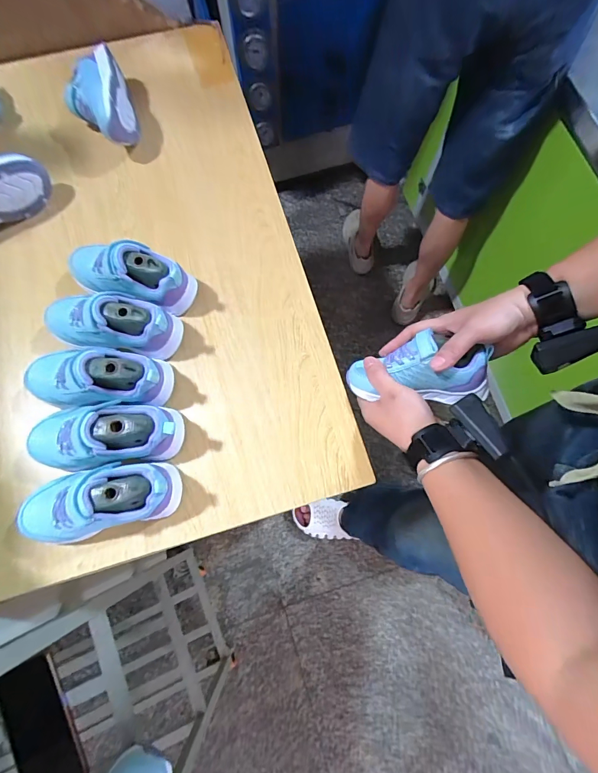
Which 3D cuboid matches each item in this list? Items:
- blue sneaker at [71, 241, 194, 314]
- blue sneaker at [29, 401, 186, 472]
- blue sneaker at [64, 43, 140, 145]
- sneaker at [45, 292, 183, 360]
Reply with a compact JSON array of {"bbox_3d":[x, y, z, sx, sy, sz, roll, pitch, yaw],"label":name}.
[{"bbox_3d":[-0.214,-0.145,0.458,0.160,0.079,0.066,11,75,3],"label":"blue sneaker"},{"bbox_3d":[-0.212,0.051,0.404,0.167,0.079,0.070,-8,74,-4],"label":"blue sneaker"},{"bbox_3d":[-0.285,-0.401,0.528,0.086,0.063,0.143,-18,75,-5],"label":"blue sneaker"},{"bbox_3d":[-0.230,-0.081,0.444,0.163,0.077,0.072,4,74,0],"label":"sneaker"}]

